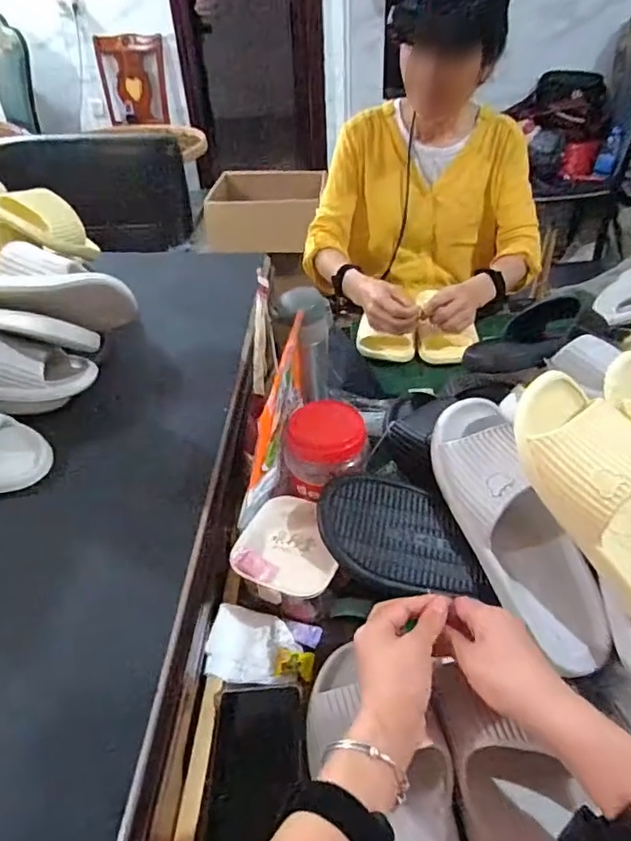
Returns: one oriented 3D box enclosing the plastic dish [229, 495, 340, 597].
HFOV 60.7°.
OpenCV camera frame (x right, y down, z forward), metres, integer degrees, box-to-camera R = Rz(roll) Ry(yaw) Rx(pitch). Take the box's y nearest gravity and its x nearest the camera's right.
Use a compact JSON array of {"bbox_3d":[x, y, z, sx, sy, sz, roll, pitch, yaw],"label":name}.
[{"bbox_3d":[-0.025,0.128,0.562,0.105,0.014,0.109,12,42,17],"label":"plastic dish"}]

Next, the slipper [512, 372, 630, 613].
[{"bbox_3d":[0.275,0.071,0.478,0.100,0.063,0.254,-29,84,-28],"label":"slipper"}]

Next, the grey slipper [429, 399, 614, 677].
[{"bbox_3d":[0.202,0.096,0.522,0.102,0.091,0.277,-19,72,-19],"label":"grey slipper"}]

